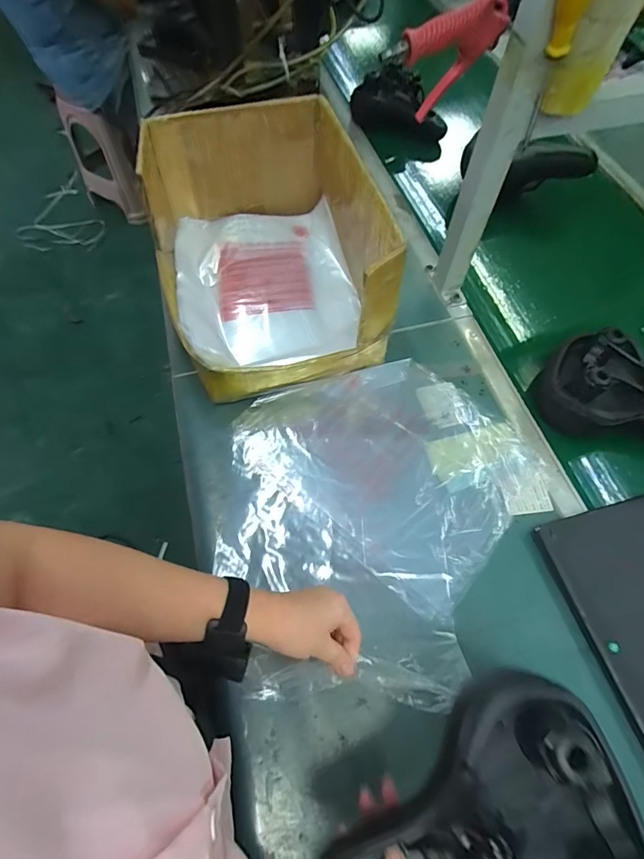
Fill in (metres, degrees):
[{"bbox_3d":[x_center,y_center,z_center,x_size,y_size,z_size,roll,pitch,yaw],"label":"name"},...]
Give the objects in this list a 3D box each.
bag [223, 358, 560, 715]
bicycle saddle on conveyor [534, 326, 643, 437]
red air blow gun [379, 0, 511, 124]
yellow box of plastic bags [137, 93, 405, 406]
[{"bbox_3d":[0.090,0.090,0.561,0.435,0.080,0.434,-16,63,-8],"label":"bag"},{"bbox_3d":[0.466,-0.042,0.629,0.242,0.097,0.140,36,67,19],"label":"bicycle saddle on conveyor"},{"bbox_3d":[0.143,-0.439,0.503,0.140,0.109,0.032,-21,64,-12],"label":"red air blow gun"},{"bbox_3d":[-0.096,-0.293,0.707,0.335,0.234,0.440,-15,62,-8],"label":"yellow box of plastic bags"}]

